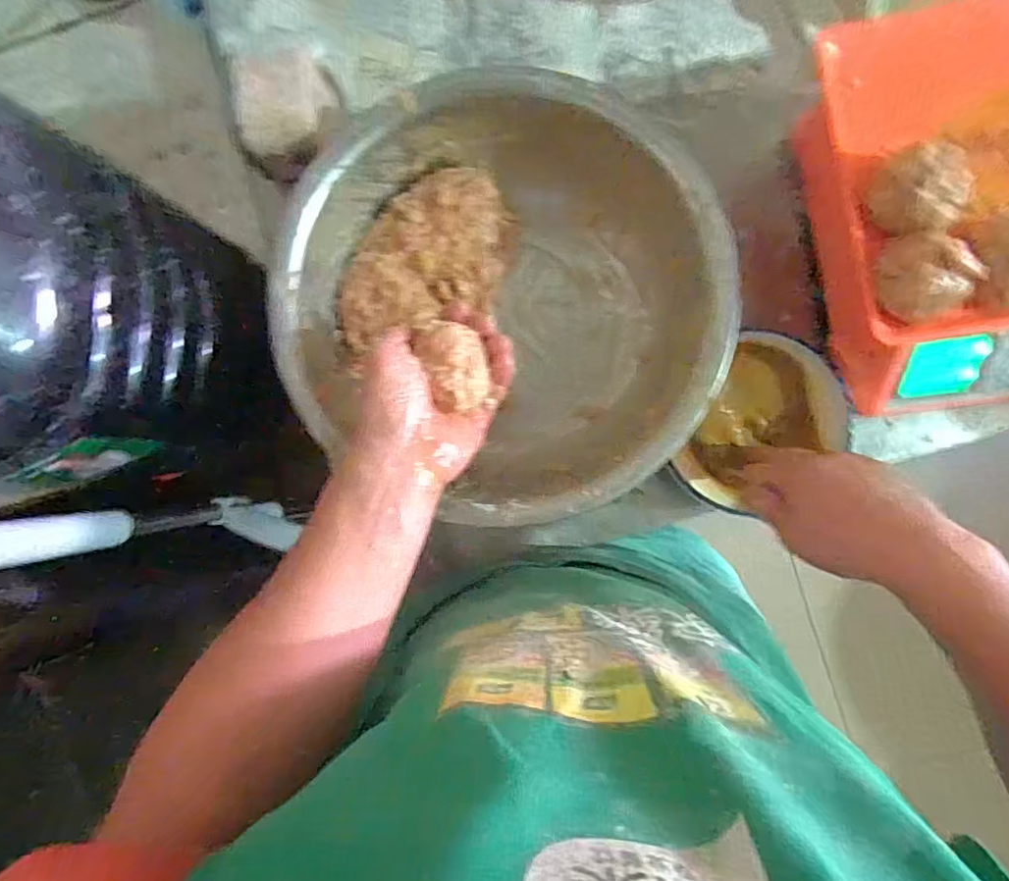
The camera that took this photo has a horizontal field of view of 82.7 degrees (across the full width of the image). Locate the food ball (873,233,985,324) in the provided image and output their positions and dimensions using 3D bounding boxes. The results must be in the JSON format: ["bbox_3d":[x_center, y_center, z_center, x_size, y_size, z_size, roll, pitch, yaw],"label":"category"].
[{"bbox_3d":[0.278,-0.105,0.380,0.058,0.036,0.041,31,90,4],"label":"food ball"}]

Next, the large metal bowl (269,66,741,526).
[{"bbox_3d":[-0.002,-0.115,0.499,0.343,0.117,0.352,0,88,3],"label":"large metal bowl"}]

